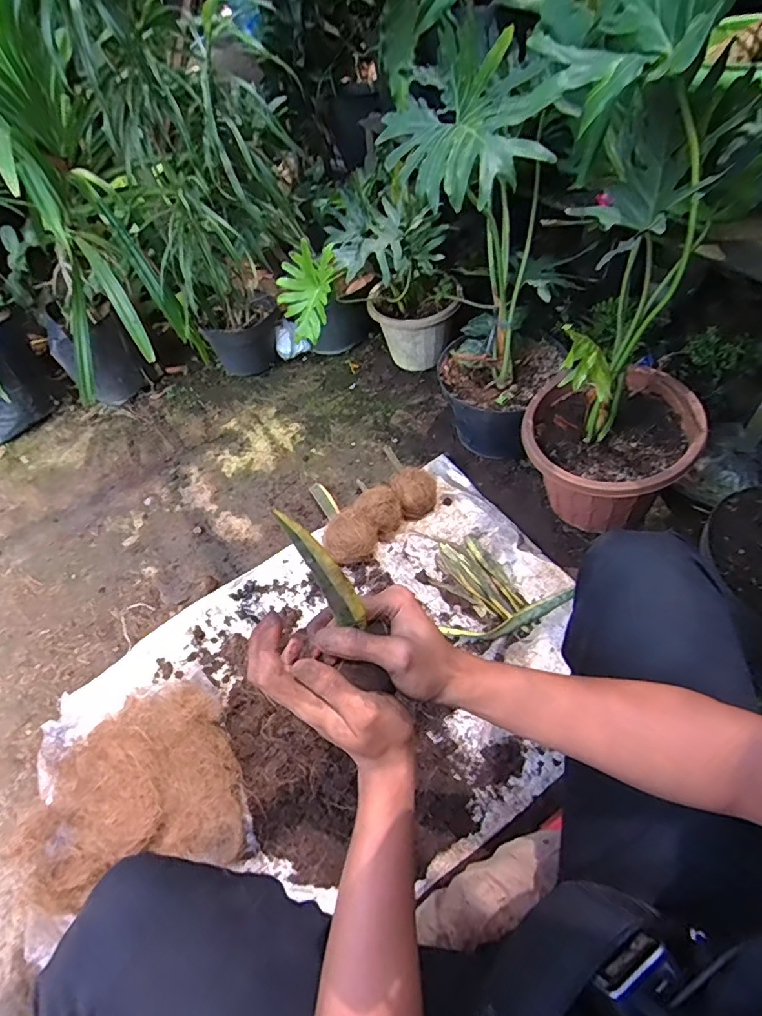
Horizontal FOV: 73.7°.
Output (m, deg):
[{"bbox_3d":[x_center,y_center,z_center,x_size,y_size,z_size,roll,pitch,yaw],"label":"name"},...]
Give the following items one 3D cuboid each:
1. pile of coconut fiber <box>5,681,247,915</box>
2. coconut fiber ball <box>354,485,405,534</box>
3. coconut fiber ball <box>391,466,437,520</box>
[{"bbox_3d":[-0.385,0.417,0.774,0.306,0.080,0.285,-17,49,-6],"label":"pile of coconut fiber"},{"bbox_3d":[-0.002,0.013,1.069,0.095,0.094,0.095,-4,49,5],"label":"coconut fiber ball"},{"bbox_3d":[0.071,-0.030,1.100,0.090,0.091,0.089,-4,49,5],"label":"coconut fiber ball"}]

